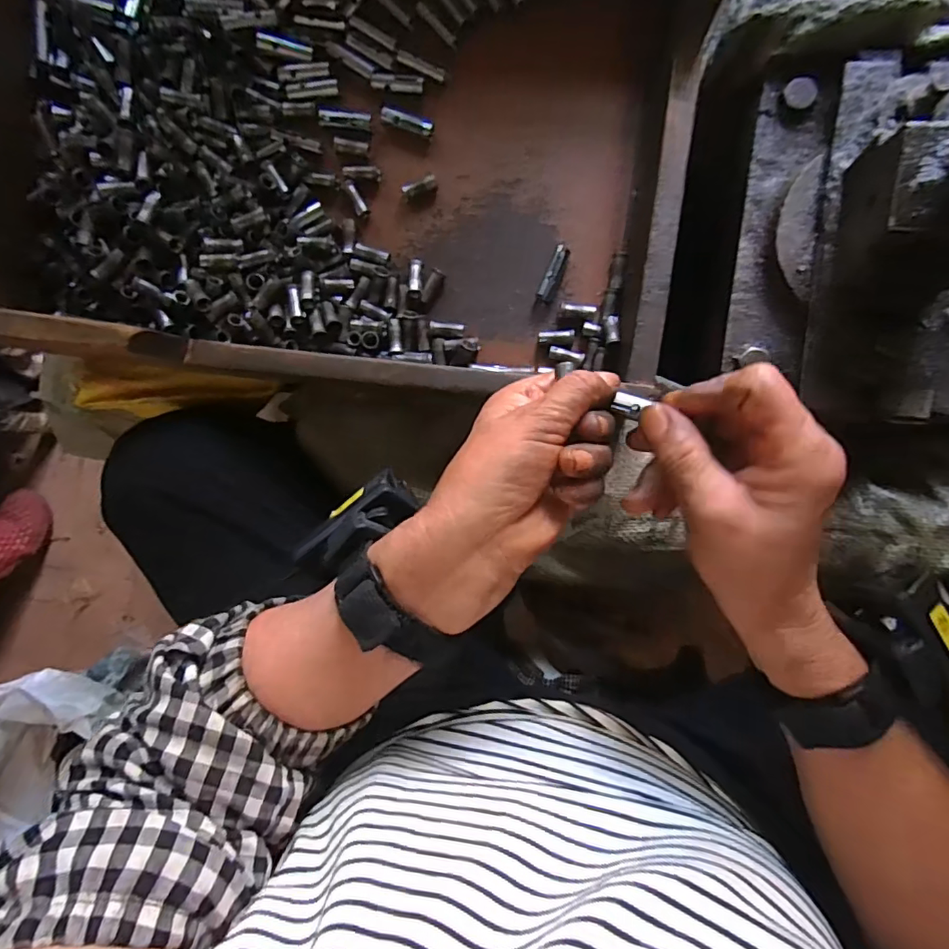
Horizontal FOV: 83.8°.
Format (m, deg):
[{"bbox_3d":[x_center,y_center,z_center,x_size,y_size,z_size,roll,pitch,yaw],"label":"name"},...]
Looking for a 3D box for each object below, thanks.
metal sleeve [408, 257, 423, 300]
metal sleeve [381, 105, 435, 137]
[{"bbox_3d":[-0.042,-0.140,0.379,0.010,0.011,0.028,2,86,5],"label":"metal sleeve"},{"bbox_3d":[-0.047,-0.248,0.375,0.038,0.010,0.011,18,87,6],"label":"metal sleeve"}]

